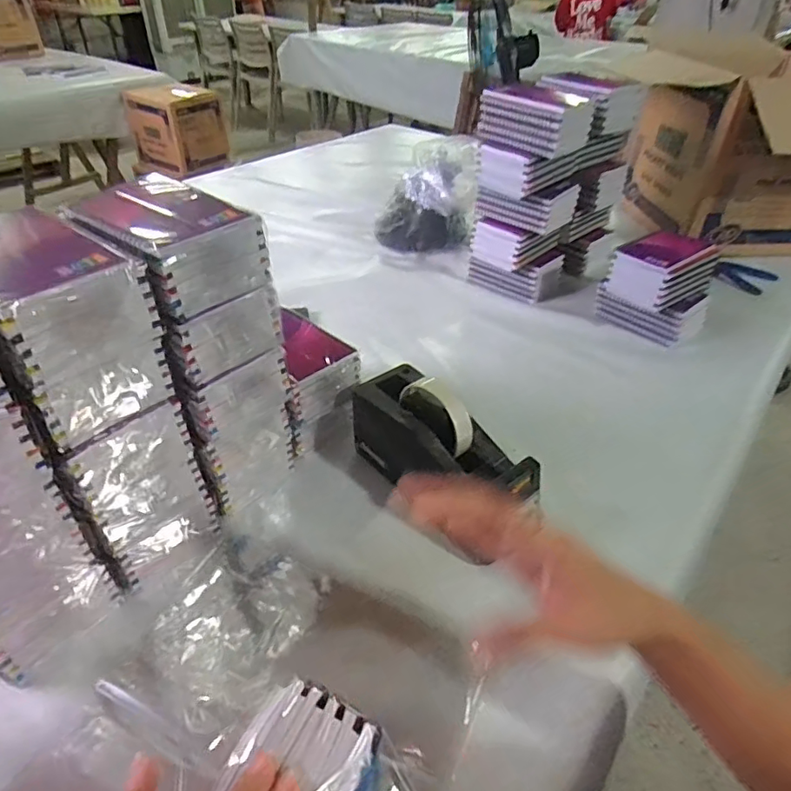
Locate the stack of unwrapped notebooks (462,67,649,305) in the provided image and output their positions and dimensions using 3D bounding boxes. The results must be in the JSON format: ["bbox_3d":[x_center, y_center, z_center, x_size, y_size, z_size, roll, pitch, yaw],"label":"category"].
[{"bbox_3d":[0.245,-0.317,0.870,0.157,0.284,0.242,32,48,31],"label":"stack of unwrapped notebooks"}]

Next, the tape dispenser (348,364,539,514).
[{"bbox_3d":[0.043,0.054,0.543,0.072,0.114,0.197,-26,48,-30],"label":"tape dispenser"}]

